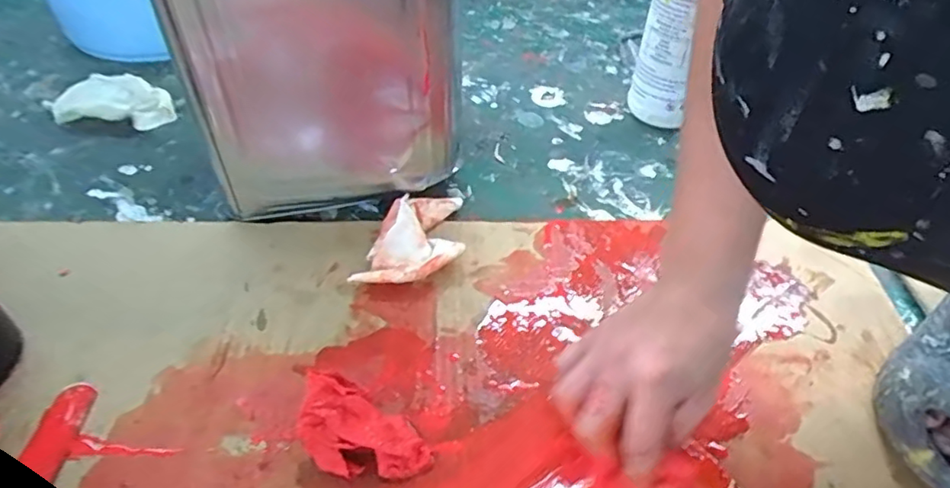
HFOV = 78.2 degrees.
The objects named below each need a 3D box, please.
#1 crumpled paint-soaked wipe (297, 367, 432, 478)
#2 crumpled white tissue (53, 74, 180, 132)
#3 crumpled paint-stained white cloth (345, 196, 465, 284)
[{"bbox_3d":[-0.075,0.119,0.394,0.093,0.050,0.057,7,45,3],"label":"crumpled paint-soaked wipe"},{"bbox_3d":[-0.422,-0.172,0.693,0.144,0.020,0.081,8,45,3],"label":"crumpled white tissue"},{"bbox_3d":[-0.059,-0.011,0.535,0.100,0.037,0.112,-2,45,-6],"label":"crumpled paint-stained white cloth"}]

